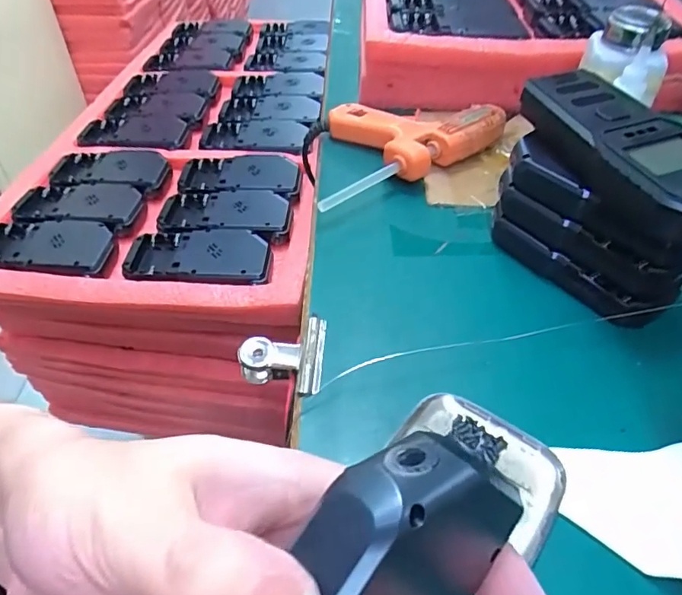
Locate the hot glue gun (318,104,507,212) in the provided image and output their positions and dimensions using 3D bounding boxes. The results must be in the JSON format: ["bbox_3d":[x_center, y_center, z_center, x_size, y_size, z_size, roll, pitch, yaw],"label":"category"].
[{"bbox_3d":[0.034,-0.123,0.417,0.169,0.033,0.101,-25,50,-21],"label":"hot glue gun"}]

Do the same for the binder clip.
[{"bbox_3d":[-0.032,0.031,0.289,0.044,0.018,0.041,3,45,4],"label":"binder clip"}]

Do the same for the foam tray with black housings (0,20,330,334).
[{"bbox_3d":[-0.149,-0.195,0.593,0.294,0.039,0.591,5,47,5],"label":"foam tray with black housings"}]

